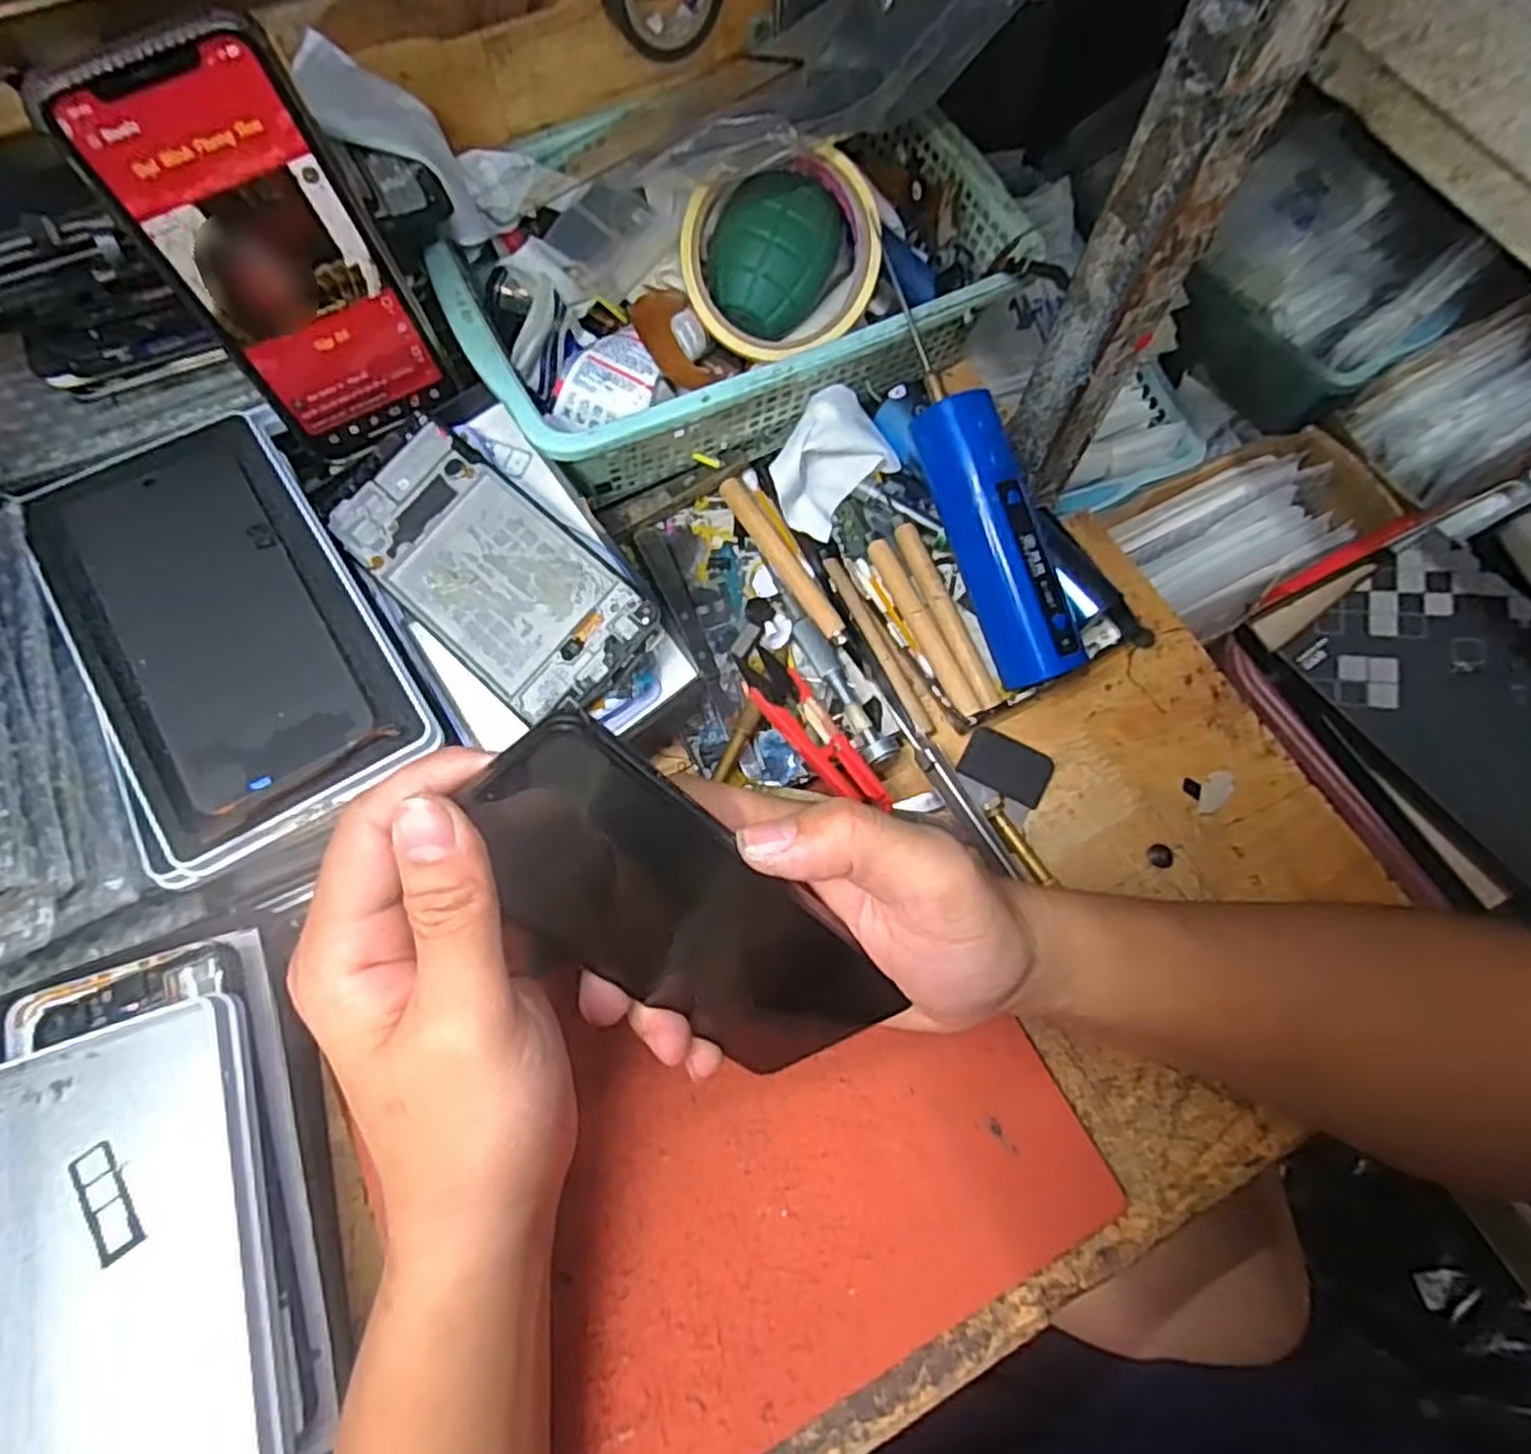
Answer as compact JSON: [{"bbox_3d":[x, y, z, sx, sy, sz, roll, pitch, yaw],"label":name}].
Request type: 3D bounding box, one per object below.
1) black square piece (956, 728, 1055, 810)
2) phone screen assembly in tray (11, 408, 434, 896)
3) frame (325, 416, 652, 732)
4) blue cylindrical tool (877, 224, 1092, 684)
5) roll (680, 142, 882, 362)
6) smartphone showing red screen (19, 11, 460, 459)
[{"bbox_3d":[0.112,0.018,0.360,0.040,0.004,0.026,26,72,9],"label":"black square piece"},{"bbox_3d":[-0.216,-0.041,0.305,0.103,0.015,0.179,-32,74,-11],"label":"phone screen assembly in tray"},{"bbox_3d":[-0.117,-0.067,0.330,0.145,0.014,0.067,40,75,13],"label":"frame"},{"bbox_3d":[0.095,-0.113,0.351,0.033,0.027,0.193,-20,89,-8],"label":"blue cylindrical tool"},{"bbox_3d":[0.007,-0.229,0.375,0.093,0.077,0.029,-9,28,2],"label":"roll"},{"bbox_3d":[-0.185,-0.178,0.302,0.074,0.143,0.006,-29,59,-7],"label":"smartphone showing red screen"}]

